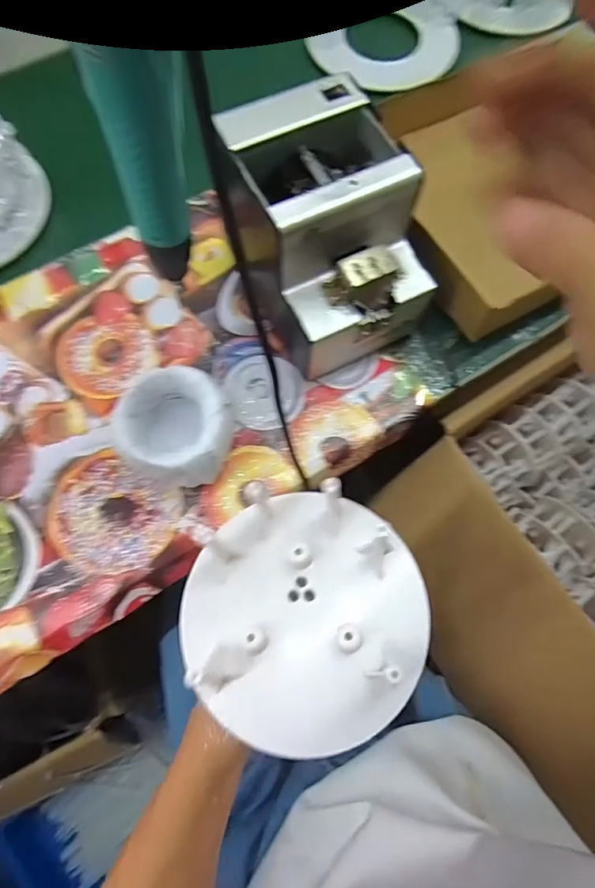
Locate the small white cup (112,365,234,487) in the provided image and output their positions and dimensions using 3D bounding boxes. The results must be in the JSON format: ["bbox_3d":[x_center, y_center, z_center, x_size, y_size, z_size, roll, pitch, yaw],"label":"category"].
[{"bbox_3d":[-0.101,-0.011,0.400,0.089,0.065,0.088,1,72,-2],"label":"small white cup"}]

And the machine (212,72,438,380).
[{"bbox_3d":[0.027,-0.179,0.419,0.123,0.149,0.174,-27,75,-10],"label":"machine"}]

